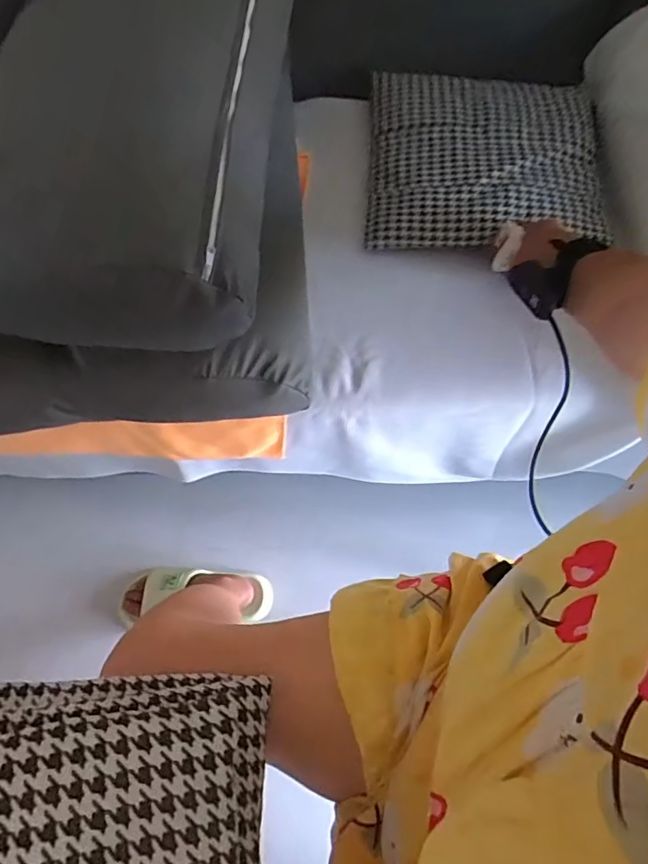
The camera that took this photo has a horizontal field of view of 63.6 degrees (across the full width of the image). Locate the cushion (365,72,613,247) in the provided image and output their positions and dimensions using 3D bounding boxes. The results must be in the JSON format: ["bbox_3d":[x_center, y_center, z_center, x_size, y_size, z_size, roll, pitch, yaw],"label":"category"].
[{"bbox_3d":[0.245,-0.442,0.819,0.332,0.085,0.383,5,65,0],"label":"cushion"}]

